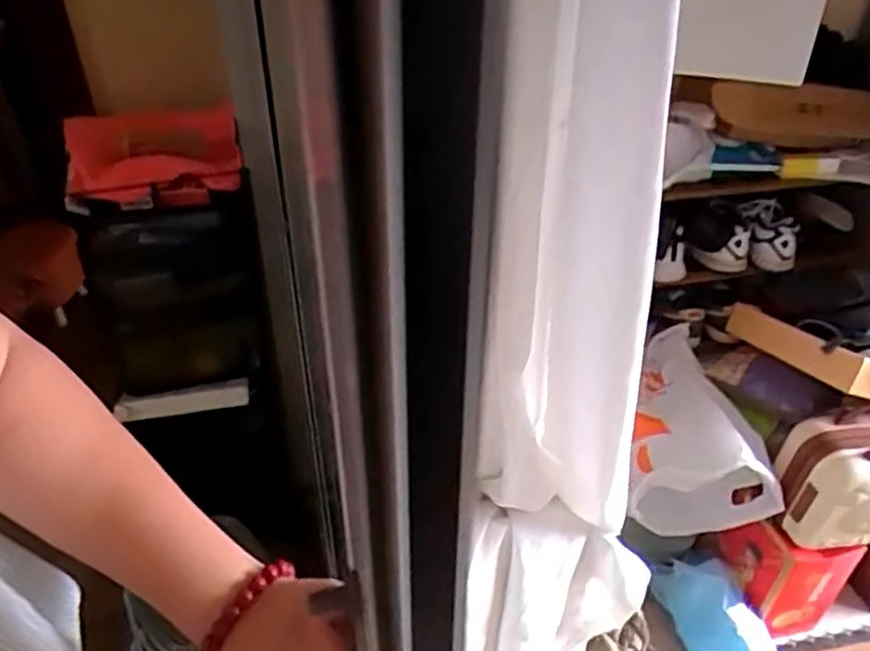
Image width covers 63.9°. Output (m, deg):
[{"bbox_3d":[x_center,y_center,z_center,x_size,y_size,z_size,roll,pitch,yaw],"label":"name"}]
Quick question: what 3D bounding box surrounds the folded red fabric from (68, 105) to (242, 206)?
[{"bbox_3d":[-0.433,-0.253,1.075,0.253,0.078,0.181,-9,38,-12],"label":"folded red fabric"}]

